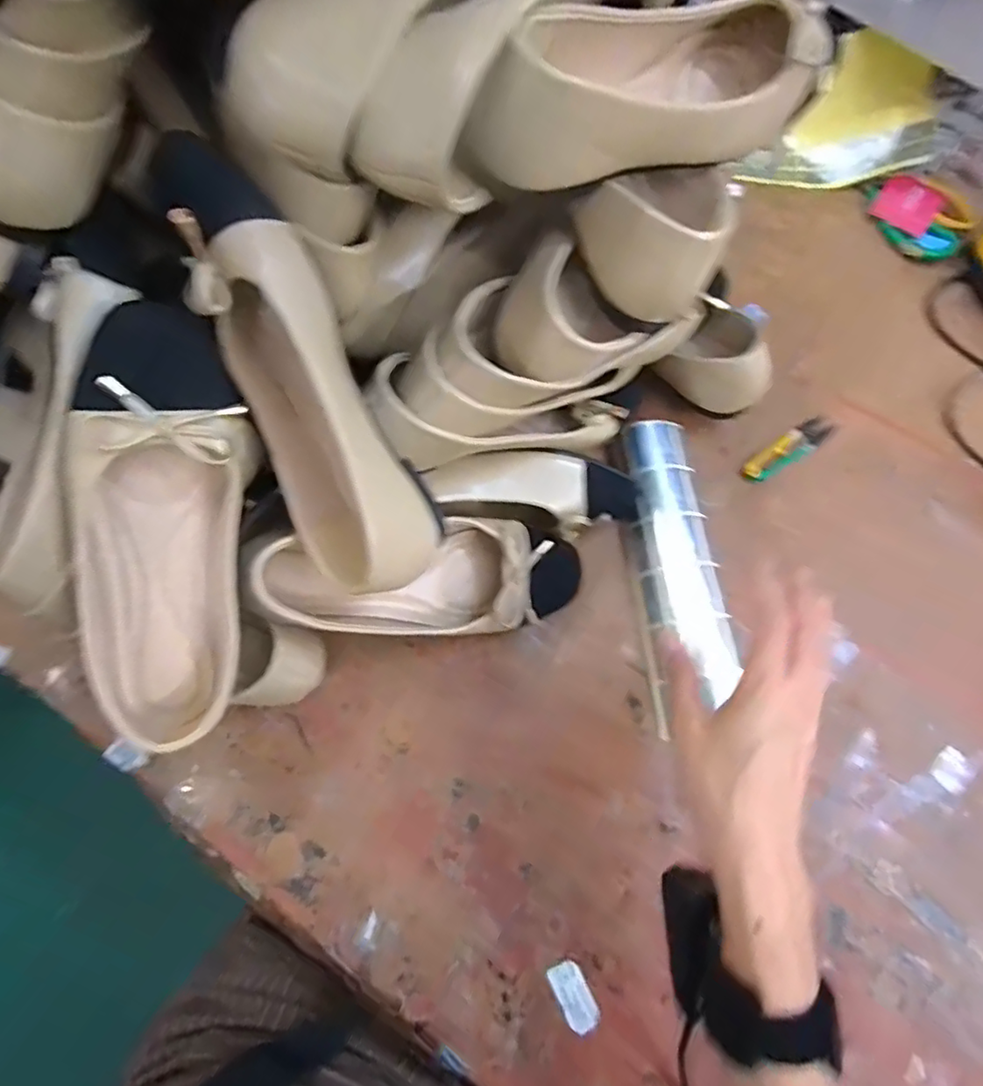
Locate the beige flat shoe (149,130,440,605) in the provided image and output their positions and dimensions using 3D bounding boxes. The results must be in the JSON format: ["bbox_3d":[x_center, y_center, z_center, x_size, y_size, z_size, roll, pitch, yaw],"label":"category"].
[{"bbox_3d":[-0.094,-0.072,0.330,0.076,0.210,0.103,-25,29,-10],"label":"beige flat shoe"}]

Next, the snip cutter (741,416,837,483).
[{"bbox_3d":[0.261,-0.082,0.526,0.100,0.011,0.026,-33,74,-12],"label":"snip cutter"}]

